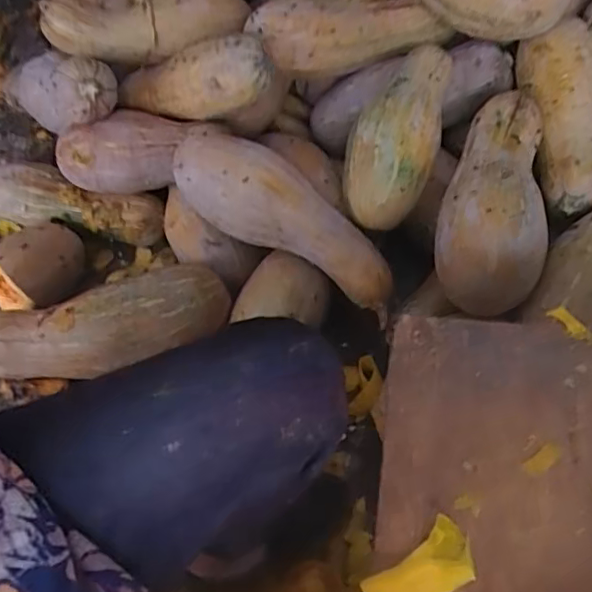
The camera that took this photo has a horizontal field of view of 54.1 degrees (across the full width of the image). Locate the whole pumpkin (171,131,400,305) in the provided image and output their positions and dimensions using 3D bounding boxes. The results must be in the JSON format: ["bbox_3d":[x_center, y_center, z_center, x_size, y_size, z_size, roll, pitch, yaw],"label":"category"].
[{"bbox_3d":[-0.021,-0.116,0.815,0.356,0.119,0.108,31,64,20],"label":"whole pumpkin"}]

